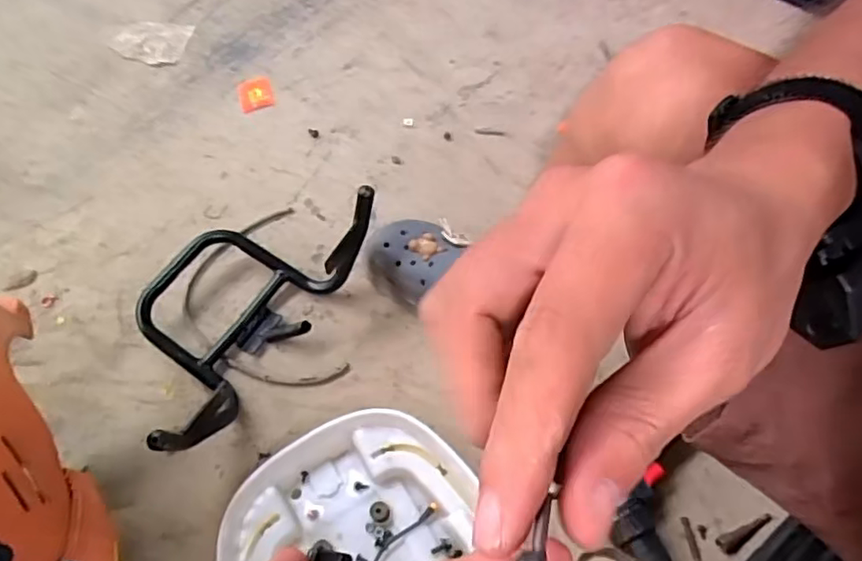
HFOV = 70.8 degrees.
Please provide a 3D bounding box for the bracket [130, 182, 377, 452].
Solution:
[{"bbox_3d":[-0.242,0.016,0.711,0.220,0.143,0.333,28,65,19],"label":"bracket"}]

